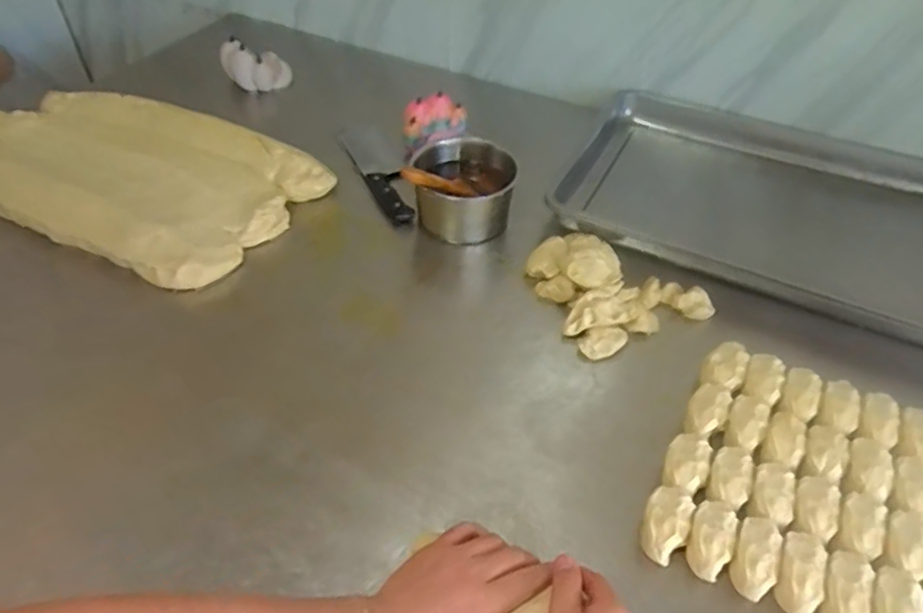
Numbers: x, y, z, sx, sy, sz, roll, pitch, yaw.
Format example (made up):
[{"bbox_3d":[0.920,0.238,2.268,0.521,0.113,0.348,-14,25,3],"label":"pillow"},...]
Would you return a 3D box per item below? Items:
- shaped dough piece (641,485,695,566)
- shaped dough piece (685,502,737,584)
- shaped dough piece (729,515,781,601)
[{"bbox_3d":[0.202,0.218,0.626,0.041,0.052,0.074,23,49,20],"label":"shaped dough piece"},{"bbox_3d":[0.241,0.230,0.616,0.045,0.047,0.074,27,51,24],"label":"shaped dough piece"},{"bbox_3d":[0.277,0.241,0.599,0.040,0.051,0.077,27,51,24],"label":"shaped dough piece"}]

